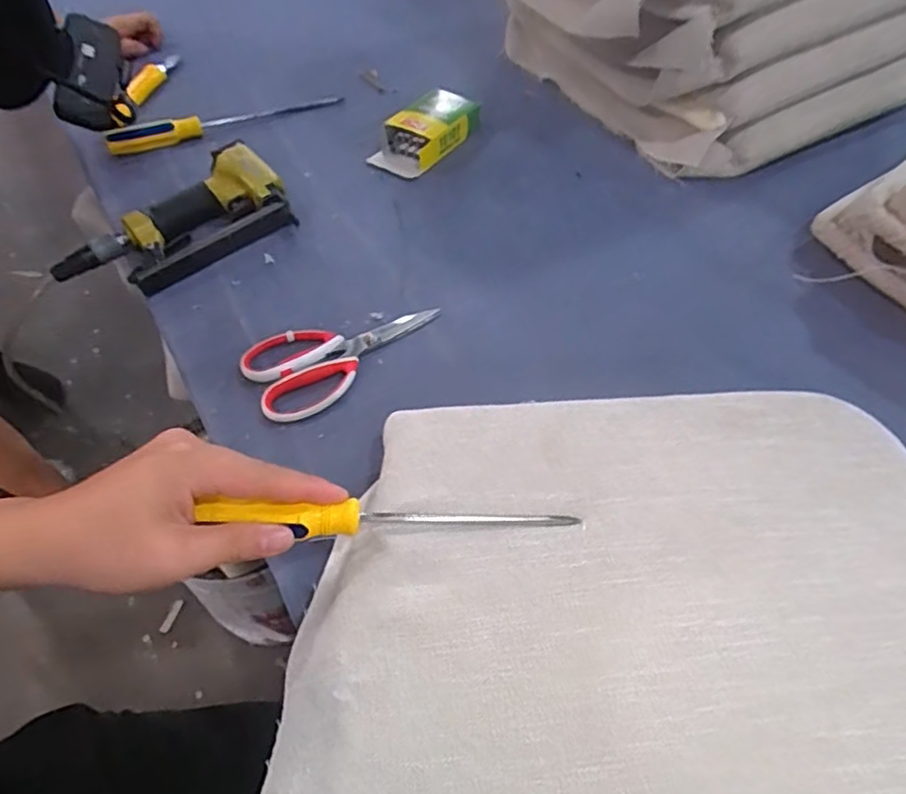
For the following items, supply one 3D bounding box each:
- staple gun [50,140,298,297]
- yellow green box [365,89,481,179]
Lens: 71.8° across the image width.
[{"bbox_3d":[-0.303,-0.187,0.678,0.245,0.043,0.131,-33,60,-24],"label":"staple gun"},{"bbox_3d":[-0.032,-0.340,0.797,0.080,0.037,0.155,31,57,20],"label":"yellow green box"}]

